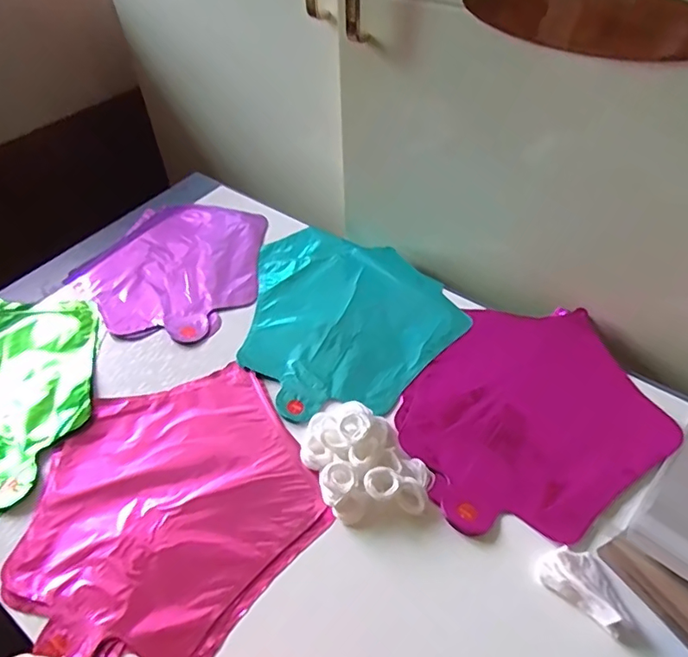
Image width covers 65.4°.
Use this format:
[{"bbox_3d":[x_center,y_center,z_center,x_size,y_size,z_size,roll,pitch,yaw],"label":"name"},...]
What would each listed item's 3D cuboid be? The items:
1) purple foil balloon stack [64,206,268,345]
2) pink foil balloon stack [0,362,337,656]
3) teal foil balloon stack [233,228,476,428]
[{"bbox_3d":[-0.197,-0.075,0.641,0.215,0.016,0.226,17,50,16],"label":"purple foil balloon stack"},{"bbox_3d":[-0.146,0.142,0.452,0.229,0.006,0.242,32,56,26],"label":"pink foil balloon stack"},{"bbox_3d":[-0.013,-0.019,0.581,0.246,0.012,0.233,36,58,29],"label":"teal foil balloon stack"}]

